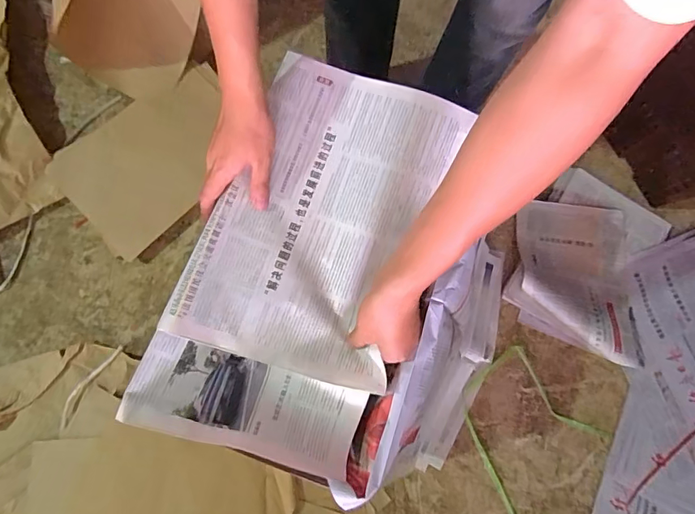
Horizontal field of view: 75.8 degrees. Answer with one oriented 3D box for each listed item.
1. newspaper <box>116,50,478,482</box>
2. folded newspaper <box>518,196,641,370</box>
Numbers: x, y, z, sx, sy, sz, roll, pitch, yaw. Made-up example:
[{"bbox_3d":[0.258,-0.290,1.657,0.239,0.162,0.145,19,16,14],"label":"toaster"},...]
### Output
[{"bbox_3d":[-0.043,-0.001,0.550,0.261,0.049,0.490,22,82,3],"label":"newspaper"},{"bbox_3d":[0.553,0.055,1.082,0.275,0.063,0.379,4,78,-1],"label":"folded newspaper"}]

